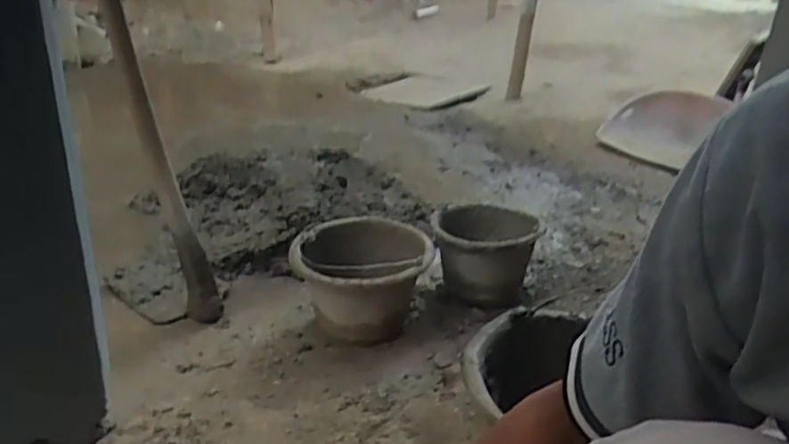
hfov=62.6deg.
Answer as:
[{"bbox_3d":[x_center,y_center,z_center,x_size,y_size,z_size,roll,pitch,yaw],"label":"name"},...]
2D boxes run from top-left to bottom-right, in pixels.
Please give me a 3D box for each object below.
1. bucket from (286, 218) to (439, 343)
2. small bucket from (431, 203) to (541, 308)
[{"bbox_3d":[-0.061,0.102,1.225,0.240,0.188,0.302,2,25,-1],"label":"bucket"},{"bbox_3d":[0.185,0.076,1.343,0.208,0.187,0.184,2,25,-1],"label":"small bucket"}]

